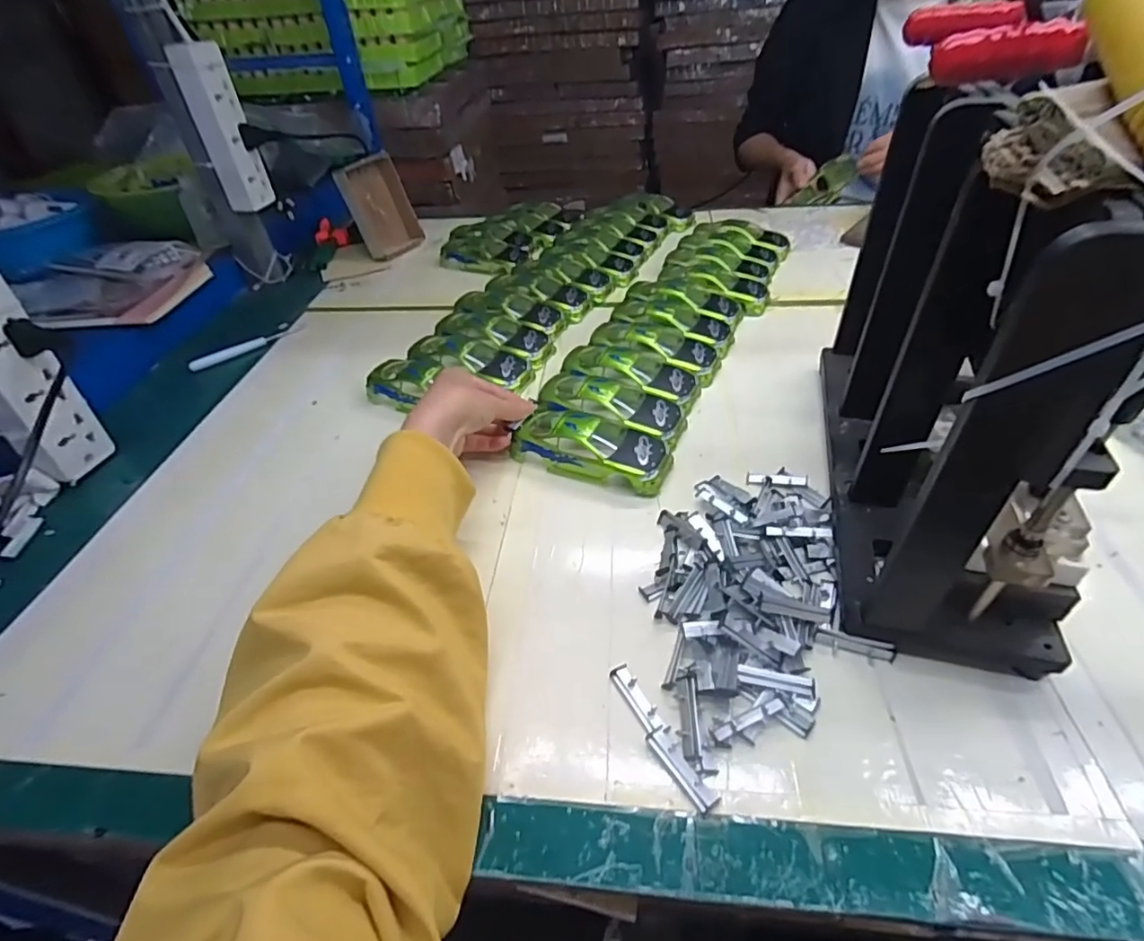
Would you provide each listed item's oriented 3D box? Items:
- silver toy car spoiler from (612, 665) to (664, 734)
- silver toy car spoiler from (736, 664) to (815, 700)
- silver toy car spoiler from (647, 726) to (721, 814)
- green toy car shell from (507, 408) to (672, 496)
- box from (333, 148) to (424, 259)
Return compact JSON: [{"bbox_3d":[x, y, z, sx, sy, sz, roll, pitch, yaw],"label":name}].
[{"bbox_3d":[0.036,0.125,0.309,0.011,0.004,0.041,-23,45,-17],"label":"silver toy car spoiler"},{"bbox_3d":[0.111,0.116,0.307,0.040,0.010,0.009,6,44,13],"label":"silver toy car spoiler"},{"bbox_3d":[0.055,0.149,0.281,0.013,0.006,0.042,-27,47,-21],"label":"silver toy car spoiler"},{"bbox_3d":[0.015,-0.020,0.445,0.124,0.035,0.055,12,46,15],"label":"green toy car shell"},{"bbox_3d":[-0.267,-0.370,0.789,0.030,0.123,0.092,4,39,40],"label":"box"}]

